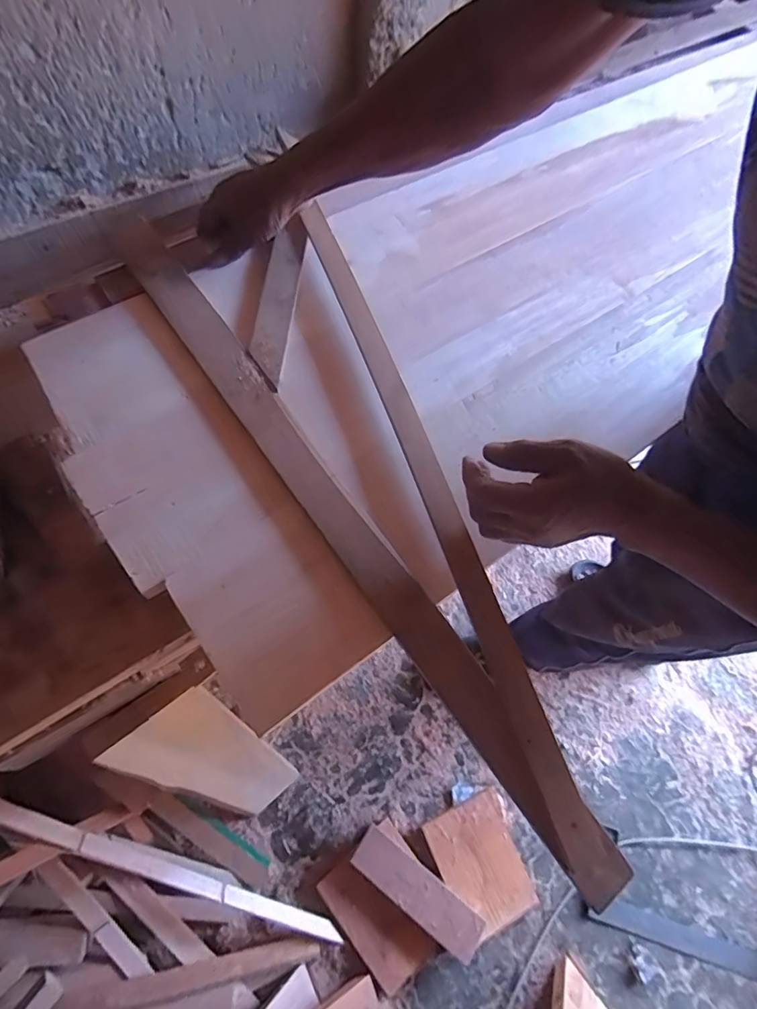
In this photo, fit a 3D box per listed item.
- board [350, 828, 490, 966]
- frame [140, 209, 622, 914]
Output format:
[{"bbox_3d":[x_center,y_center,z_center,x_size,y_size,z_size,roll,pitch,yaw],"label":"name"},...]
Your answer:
[{"bbox_3d":[0.071,0.705,0.905,0.249,0.017,0.073,30,63,20],"label":"board"},{"bbox_3d":[-0.004,-0.024,0.467,0.200,0.032,0.710,-26,71,-16],"label":"frame"}]

